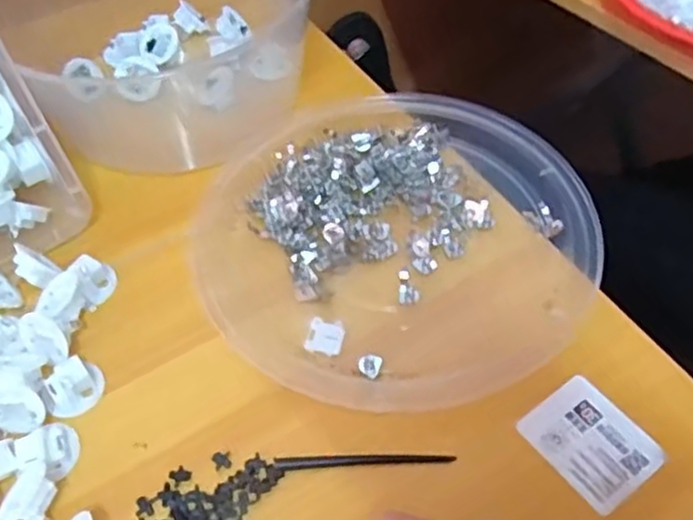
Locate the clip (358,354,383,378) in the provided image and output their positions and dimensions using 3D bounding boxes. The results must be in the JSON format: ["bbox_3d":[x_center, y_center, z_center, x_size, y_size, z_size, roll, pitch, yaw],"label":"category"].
[{"bbox_3d":[0.012,0.056,0.374,0.012,0.004,0.013,0,56,0],"label":"clip"}]

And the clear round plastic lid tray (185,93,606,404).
[{"bbox_3d":[0.027,-0.020,0.439,0.235,0.019,0.229,0,56,0],"label":"clear round plastic lid tray"}]

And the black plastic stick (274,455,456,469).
[{"bbox_3d":[0.009,0.098,0.346,0.088,0.004,0.005,-1,56,-1],"label":"black plastic stick"}]

